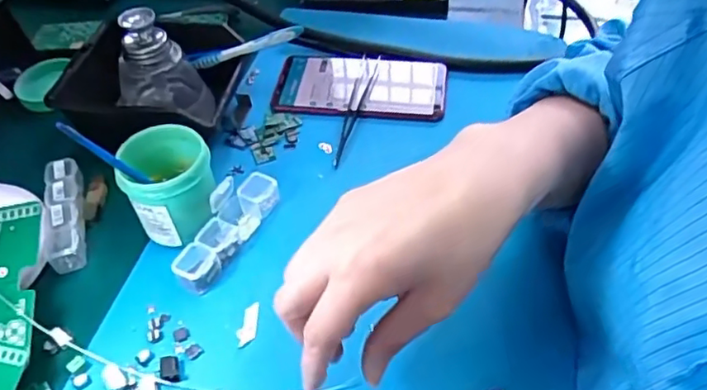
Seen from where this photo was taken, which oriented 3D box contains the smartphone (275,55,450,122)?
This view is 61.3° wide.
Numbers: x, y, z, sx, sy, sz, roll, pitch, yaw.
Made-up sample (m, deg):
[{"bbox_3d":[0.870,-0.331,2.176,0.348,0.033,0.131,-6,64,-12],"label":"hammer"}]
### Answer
[{"bbox_3d":[0.006,-0.102,0.534,0.149,0.013,0.080,5,49,7],"label":"smartphone"}]

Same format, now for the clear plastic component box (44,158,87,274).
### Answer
[{"bbox_3d":[-0.215,0.013,0.446,0.025,0.024,0.091,-15,50,-10],"label":"clear plastic component box"}]

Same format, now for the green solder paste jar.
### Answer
[{"bbox_3d":[-0.125,-0.004,0.418,0.056,0.070,0.056,-1,48,2],"label":"green solder paste jar"}]

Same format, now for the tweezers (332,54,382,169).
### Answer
[{"bbox_3d":[0.004,-0.077,0.511,0.016,0.013,0.133,7,49,9],"label":"tweezers"}]

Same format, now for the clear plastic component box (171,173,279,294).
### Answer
[{"bbox_3d":[-0.089,0.019,0.416,0.025,0.040,0.095,21,53,20],"label":"clear plastic component box"}]

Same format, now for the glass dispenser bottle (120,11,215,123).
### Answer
[{"bbox_3d":[-0.155,-0.100,0.485,0.060,0.100,0.046,-5,48,-1],"label":"glass dispenser bottle"}]

